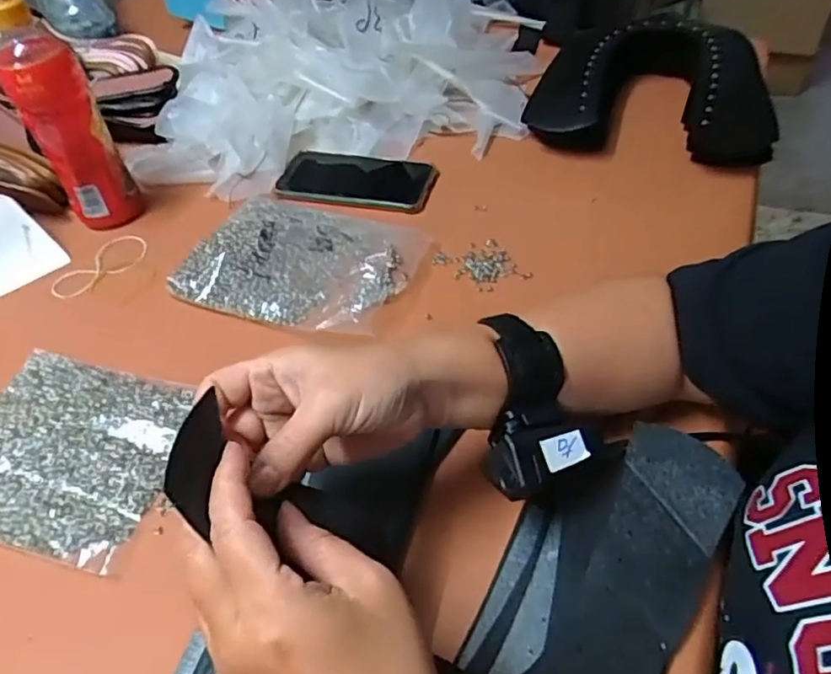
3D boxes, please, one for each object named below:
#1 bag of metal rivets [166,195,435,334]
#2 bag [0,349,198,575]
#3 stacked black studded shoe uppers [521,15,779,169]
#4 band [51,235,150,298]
[{"bbox_3d":[-0.104,-0.078,0.562,0.197,0.025,0.148,15,52,18],"label":"bag of metal rivets"},{"bbox_3d":[-0.254,0.079,0.452,0.164,0.017,0.148,9,50,14],"label":"bag"},{"bbox_3d":[0.253,-0.275,0.666,0.239,0.072,0.202,9,50,14],"label":"stacked black studded shoe uppers"},{"bbox_3d":[-0.305,-0.068,0.607,0.052,0.004,0.098,24,55,24],"label":"band"}]

